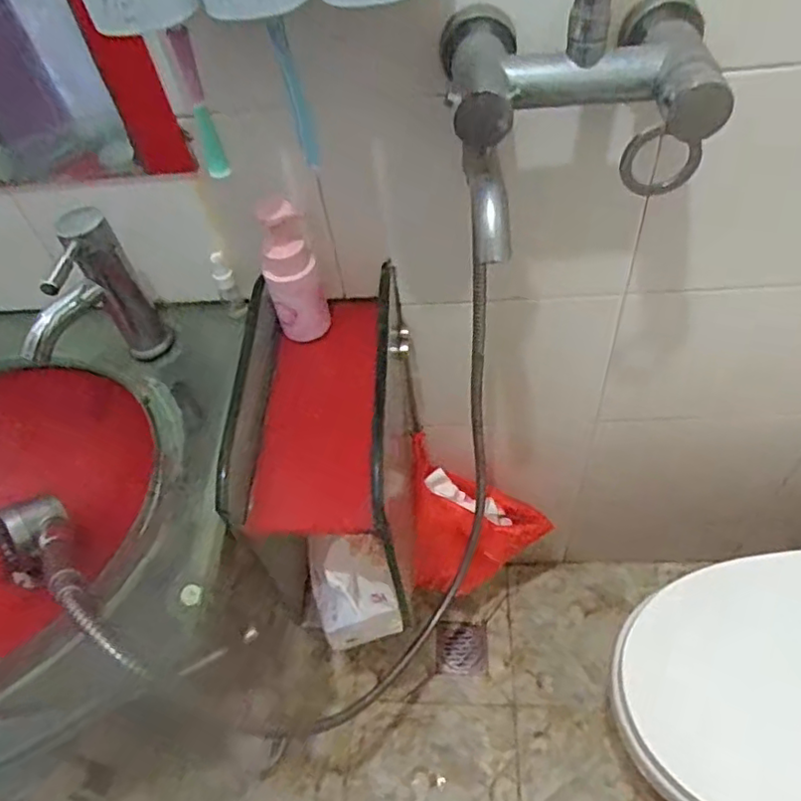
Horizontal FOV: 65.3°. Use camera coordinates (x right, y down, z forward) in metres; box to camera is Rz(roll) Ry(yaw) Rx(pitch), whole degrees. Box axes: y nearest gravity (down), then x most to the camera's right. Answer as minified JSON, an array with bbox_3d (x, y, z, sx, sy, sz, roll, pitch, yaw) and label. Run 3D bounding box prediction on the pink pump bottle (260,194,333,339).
[{"bbox_3d":[-0.116,-0.134,0.674,0.061,0.163,0.050,-15,51,-5],"label":"pink pump bottle"}]

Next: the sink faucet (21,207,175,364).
[{"bbox_3d":[-0.324,-0.093,0.655,0.057,0.174,0.140,14,55,18],"label":"sink faucet"}]

